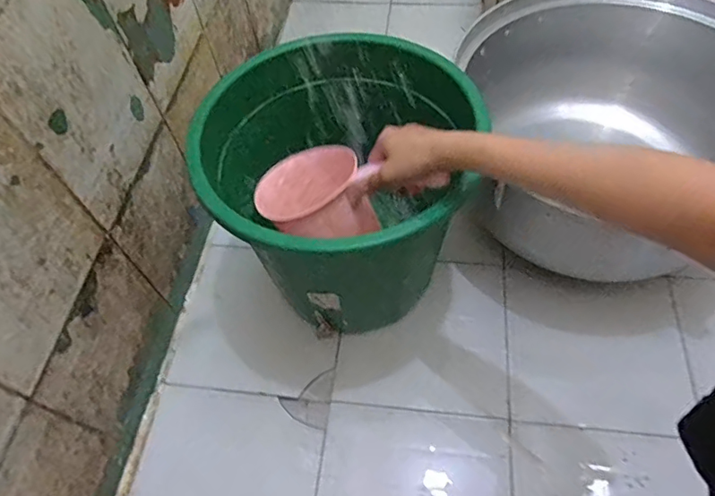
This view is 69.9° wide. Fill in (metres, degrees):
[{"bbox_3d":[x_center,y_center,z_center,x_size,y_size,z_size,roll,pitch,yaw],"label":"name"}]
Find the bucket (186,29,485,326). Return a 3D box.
[{"bbox_3d":[-0.014,-0.068,0.727,0.306,0.329,0.333,12,60,11],"label":"bucket"}]

